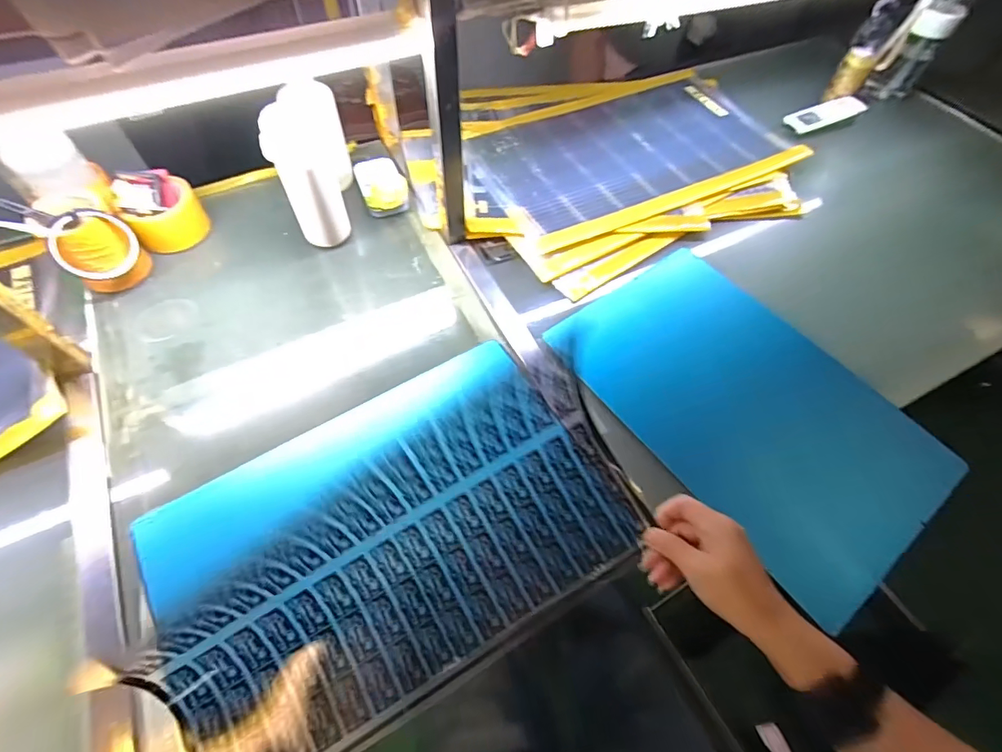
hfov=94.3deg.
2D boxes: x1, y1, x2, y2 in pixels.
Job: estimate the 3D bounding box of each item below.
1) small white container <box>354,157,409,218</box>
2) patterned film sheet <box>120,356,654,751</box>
[{"bbox_3d":[-0.192,-0.308,0.745,0.070,0.037,0.113,-19,62,-12],"label":"small white container"},{"bbox_3d":[-0.081,0.171,0.419,0.429,0.036,0.203,-30,90,-12],"label":"patterned film sheet"}]

